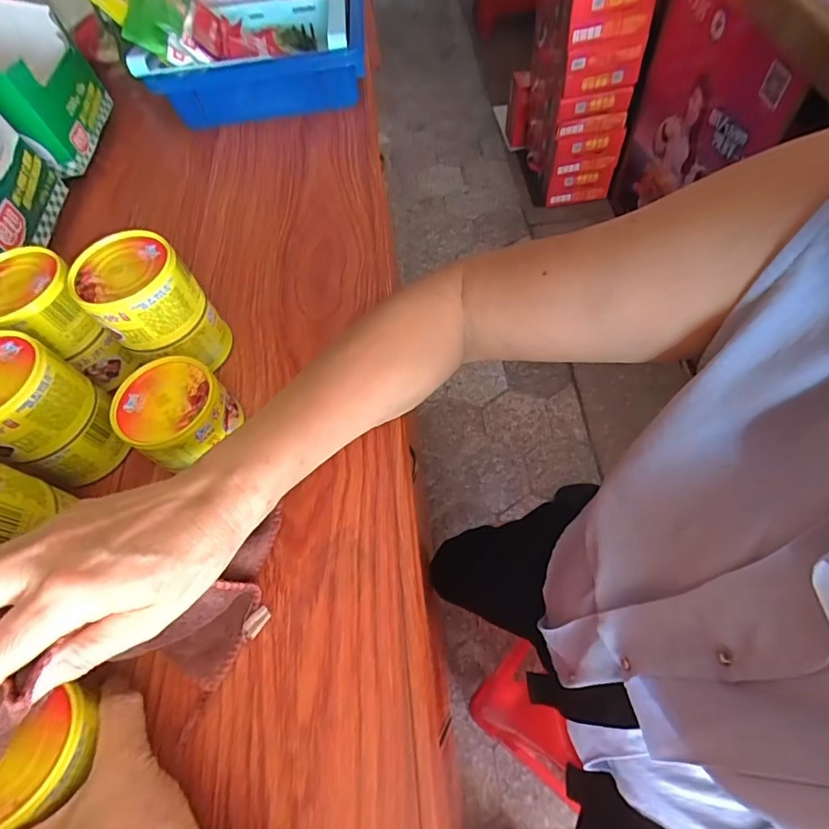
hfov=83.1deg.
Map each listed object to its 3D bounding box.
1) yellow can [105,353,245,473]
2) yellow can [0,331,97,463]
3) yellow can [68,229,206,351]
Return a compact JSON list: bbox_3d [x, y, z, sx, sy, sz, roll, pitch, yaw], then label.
[{"bbox_3d":[-0.172,0.000,0.339,0.069,0.046,0.070,-3,61,5],"label":"yellow can"},{"bbox_3d":[-0.261,-0.011,0.305,0.071,0.049,0.072,-3,61,5],"label":"yellow can"},{"bbox_3d":[-0.199,-0.090,0.340,0.071,0.047,0.066,-3,61,5],"label":"yellow can"}]

